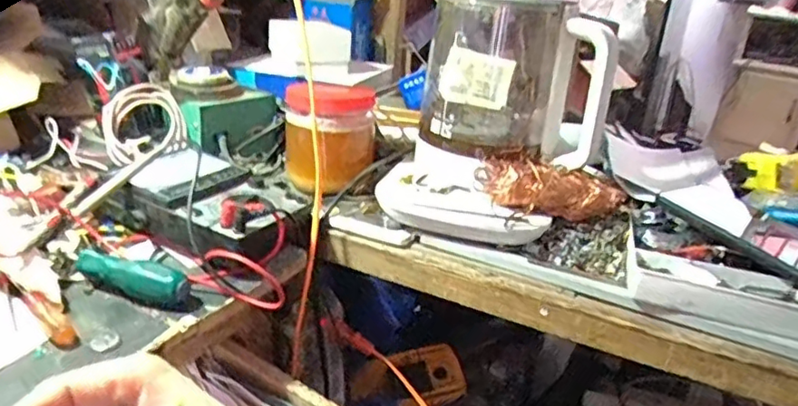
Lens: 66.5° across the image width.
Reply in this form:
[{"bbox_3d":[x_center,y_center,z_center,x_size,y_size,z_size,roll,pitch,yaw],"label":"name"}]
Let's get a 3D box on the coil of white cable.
[{"bbox_3d":[-0.284,-0.085,0.670,0.088,0.079,0.027,-28,4,-34],"label":"coil of white cable"}]

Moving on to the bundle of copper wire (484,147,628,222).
[{"bbox_3d":[0.144,-0.014,0.565,0.132,0.042,0.049,8,24,7],"label":"bundle of copper wire"}]

